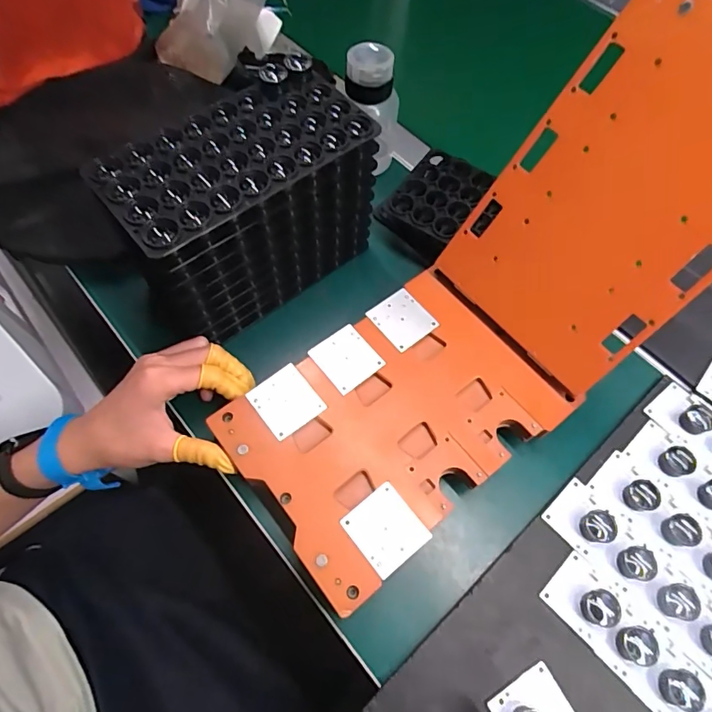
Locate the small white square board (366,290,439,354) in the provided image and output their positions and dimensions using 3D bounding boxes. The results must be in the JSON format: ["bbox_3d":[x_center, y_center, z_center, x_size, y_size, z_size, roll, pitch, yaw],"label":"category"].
[{"bbox_3d":[0.040,-0.031,0.402,0.043,0.006,0.046,-35,69,-17],"label":"small white square board"}]

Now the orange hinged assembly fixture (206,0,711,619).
[{"bbox_3d":[0.105,-0.030,0.346,0.414,0.102,0.158,-45,70,9],"label":"orange hinged assembly fixture"}]

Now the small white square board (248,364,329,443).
[{"bbox_3d":[-0.055,0.035,0.365,0.045,0.004,0.046,-36,70,-18],"label":"small white square board"}]

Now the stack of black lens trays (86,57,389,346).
[{"bbox_3d":[-0.086,-0.117,0.395,0.197,0.145,0.092,-38,70,-18],"label":"stack of black lens trays"}]

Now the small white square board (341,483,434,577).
[{"bbox_3d":[0.020,0.119,0.326,0.045,0.004,0.048,-35,69,-17],"label":"small white square board"}]

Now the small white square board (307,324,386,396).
[{"bbox_3d":[-0.008,0.002,0.382,0.045,0.004,0.047,-37,70,-18],"label":"small white square board"}]

